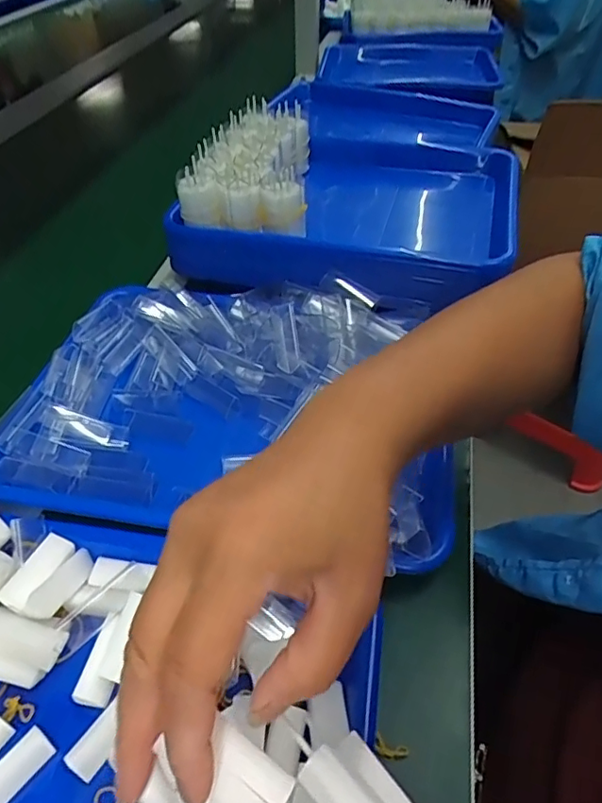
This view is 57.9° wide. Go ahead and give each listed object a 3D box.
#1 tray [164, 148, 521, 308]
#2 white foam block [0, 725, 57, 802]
[{"bbox_3d":[0.050,-0.201,0.596,0.323,0.071,0.263,8,46,8],"label":"tray"},{"bbox_3d":[-0.147,0.187,0.271,0.018,0.011,0.045,26,52,24],"label":"white foam block"}]

